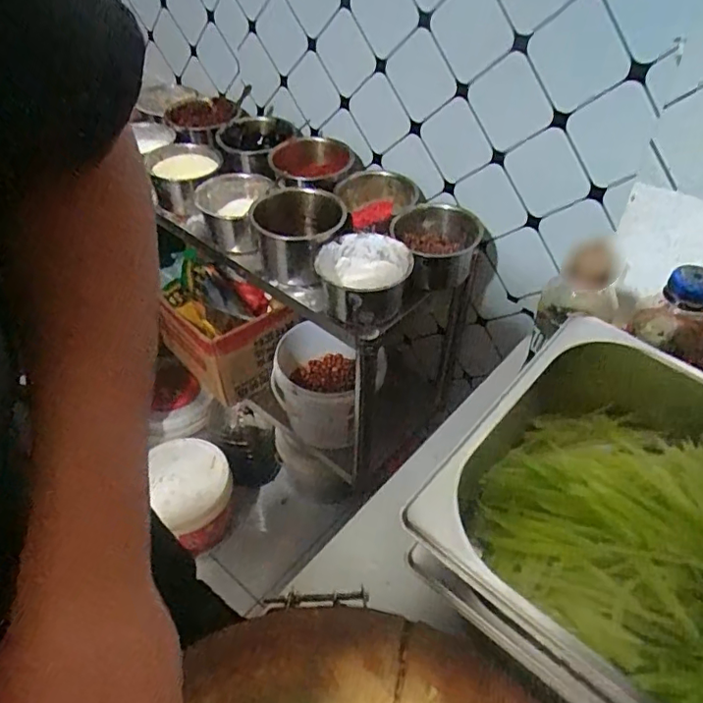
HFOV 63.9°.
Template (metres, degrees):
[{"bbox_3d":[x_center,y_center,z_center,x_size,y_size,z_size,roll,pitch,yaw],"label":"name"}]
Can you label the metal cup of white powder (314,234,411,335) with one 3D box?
[{"bbox_3d":[0.016,-0.100,0.804,0.123,0.078,0.119,0,45,0],"label":"metal cup of white powder"}]

